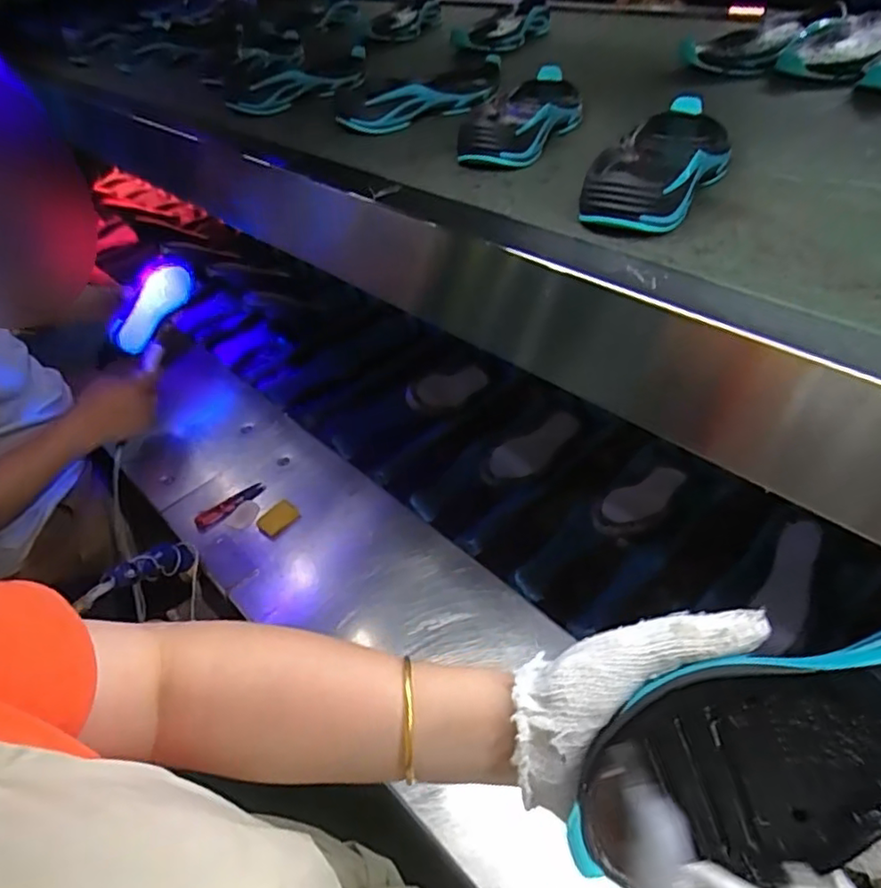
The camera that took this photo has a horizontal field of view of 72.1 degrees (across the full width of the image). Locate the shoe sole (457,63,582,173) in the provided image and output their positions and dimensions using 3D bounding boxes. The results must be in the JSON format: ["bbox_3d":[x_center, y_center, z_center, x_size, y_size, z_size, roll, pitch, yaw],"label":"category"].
[{"bbox_3d":[0.087,-0.325,0.595,0.090,0.038,0.227,8,44,14],"label":"shoe sole"}]

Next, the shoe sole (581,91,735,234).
[{"bbox_3d":[0.177,-0.223,0.472,0.082,0.035,0.221,16,46,22],"label":"shoe sole"}]

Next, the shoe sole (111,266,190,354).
[{"bbox_3d":[-0.475,-0.230,0.996,0.041,0.068,0.172,16,64,22],"label":"shoe sole"}]

